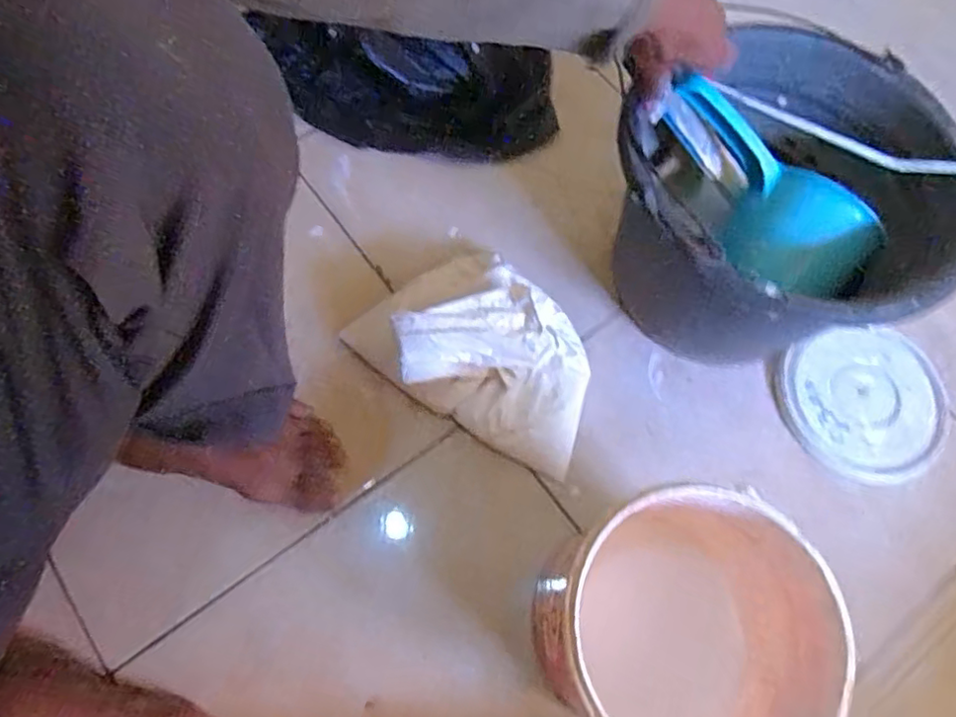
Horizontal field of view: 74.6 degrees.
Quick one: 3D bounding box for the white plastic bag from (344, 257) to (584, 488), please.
[{"bbox_3d":[0.006,-0.022,0.605,0.244,0.109,0.157,31,70,9],"label":"white plastic bag"}]

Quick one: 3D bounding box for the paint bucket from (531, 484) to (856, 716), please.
[{"bbox_3d":[0.158,0.203,0.475,0.205,0.184,0.183,-13,70,-8],"label":"paint bucket"}]

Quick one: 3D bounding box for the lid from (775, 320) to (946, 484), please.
[{"bbox_3d":[0.401,0.044,0.641,0.172,0.025,0.154,-14,70,-8],"label":"lid"}]

